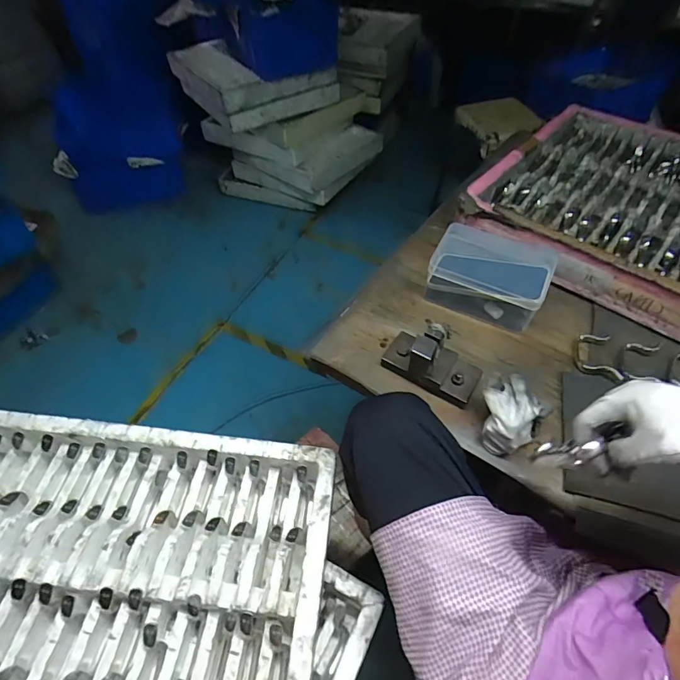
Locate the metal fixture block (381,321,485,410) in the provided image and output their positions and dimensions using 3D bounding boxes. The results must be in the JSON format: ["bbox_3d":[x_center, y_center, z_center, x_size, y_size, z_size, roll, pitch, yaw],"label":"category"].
[{"bbox_3d":[0.129,0.024,0.587,0.128,0.069,0.064,24,54,17],"label":"metal fixture block"}]

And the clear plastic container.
[{"bbox_3d":[0.246,-0.112,0.707,0.180,0.070,0.150,21,54,16],"label":"clear plastic container"}]

